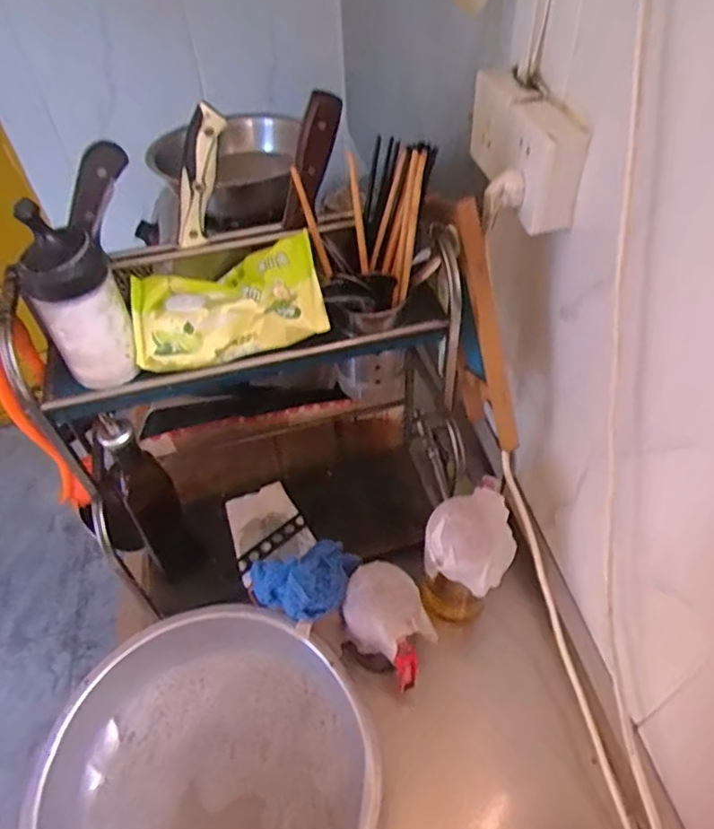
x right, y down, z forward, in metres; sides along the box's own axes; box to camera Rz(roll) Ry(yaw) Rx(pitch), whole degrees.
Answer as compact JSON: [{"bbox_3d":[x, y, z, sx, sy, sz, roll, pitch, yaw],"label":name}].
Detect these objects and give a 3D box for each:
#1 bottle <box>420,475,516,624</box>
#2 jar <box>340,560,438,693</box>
[{"bbox_3d":[0.135,0.158,0.693,0.091,0.184,0.114,16,52,18],"label":"bottle"},{"bbox_3d":[0.039,0.250,0.680,0.102,0.176,0.081,29,56,26],"label":"jar"}]

